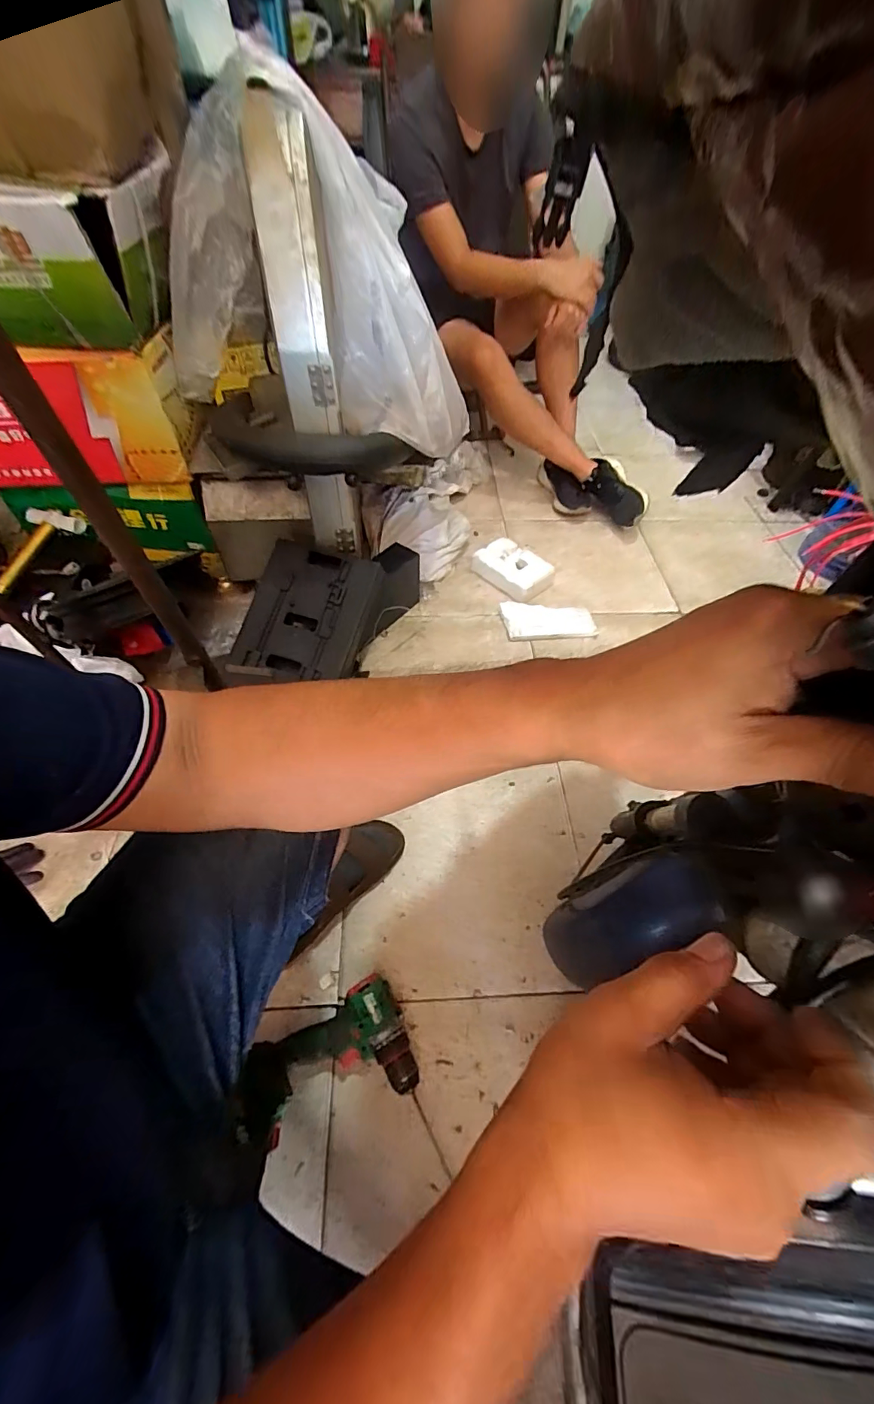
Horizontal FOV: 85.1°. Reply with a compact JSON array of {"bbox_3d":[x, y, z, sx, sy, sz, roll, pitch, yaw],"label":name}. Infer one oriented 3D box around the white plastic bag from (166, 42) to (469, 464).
[{"bbox_3d":[-0.202,-0.669,0.776,0.433,0.427,0.273,-7,55,-6],"label":"white plastic bag"}]

